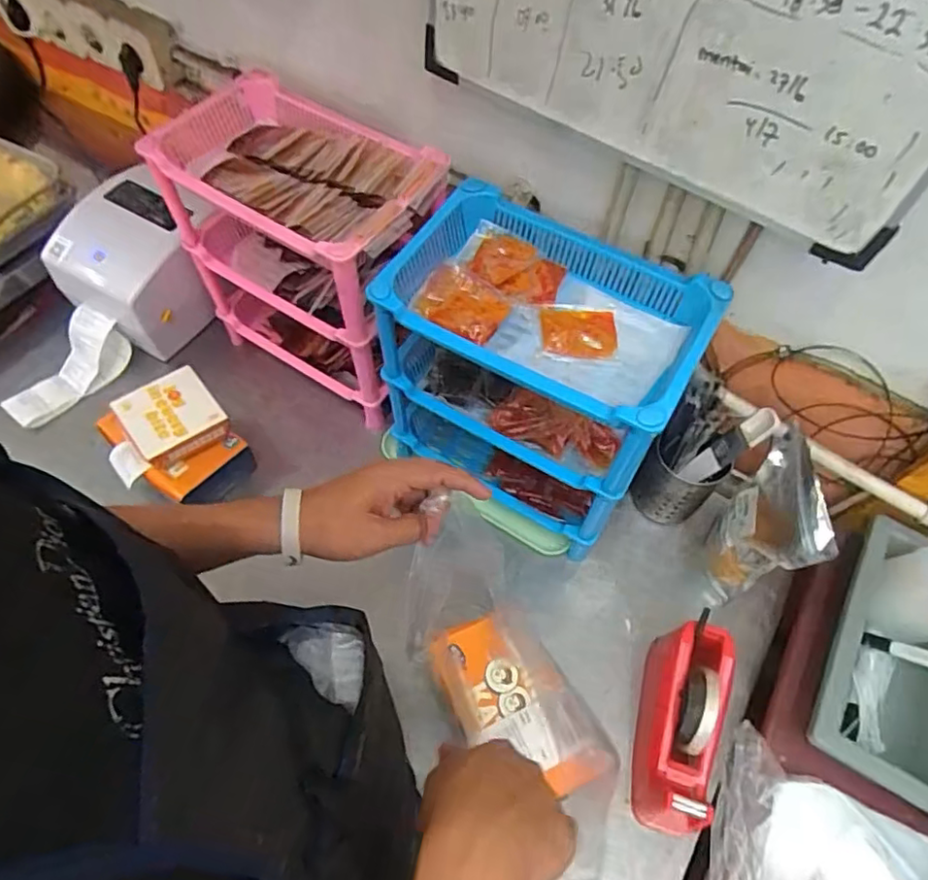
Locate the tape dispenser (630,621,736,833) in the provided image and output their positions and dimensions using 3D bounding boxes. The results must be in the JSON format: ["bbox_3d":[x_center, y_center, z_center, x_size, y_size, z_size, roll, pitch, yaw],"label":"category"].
[{"bbox_3d":[0.233,0.307,0.657,0.066,0.102,0.200,20,59,9],"label":"tape dispenser"}]

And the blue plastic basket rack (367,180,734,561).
[{"bbox_3d":[0.072,-0.064,0.711,0.305,0.309,0.192,30,61,14],"label":"blue plastic basket rack"}]

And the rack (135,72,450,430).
[{"bbox_3d":[-0.206,-0.243,0.821,0.354,0.332,0.195,33,62,16],"label":"rack"}]

